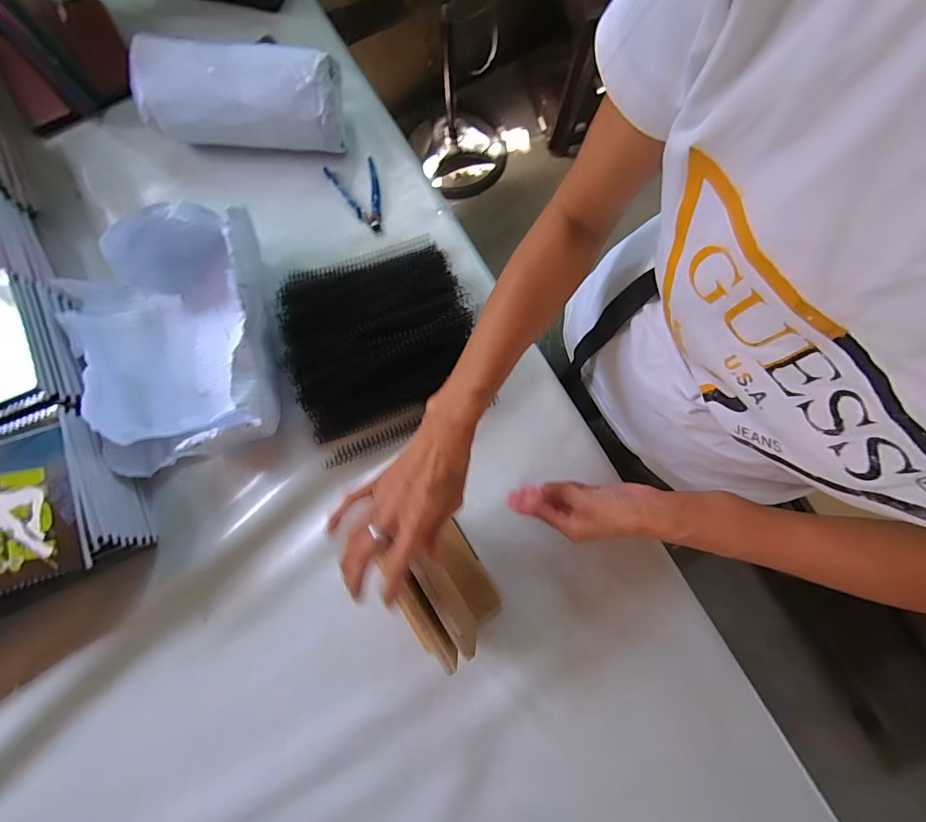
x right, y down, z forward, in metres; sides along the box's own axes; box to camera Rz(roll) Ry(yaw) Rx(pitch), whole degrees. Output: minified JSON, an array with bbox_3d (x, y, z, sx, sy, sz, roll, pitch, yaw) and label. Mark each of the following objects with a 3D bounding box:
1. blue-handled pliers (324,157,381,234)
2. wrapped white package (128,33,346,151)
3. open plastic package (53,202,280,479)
[{"bbox_3d":[-0.143,-0.299,0.569,0.067,0.010,0.113,-20,79,-6],"label":"blue-handled pliers"},{"bbox_3d":[-0.292,-0.406,0.545,0.256,0.092,0.087,4,78,-1],"label":"wrapped white package"},{"bbox_3d":[-0.337,-0.095,0.473,0.218,0.109,0.293,-20,79,-6],"label":"open plastic package"}]

